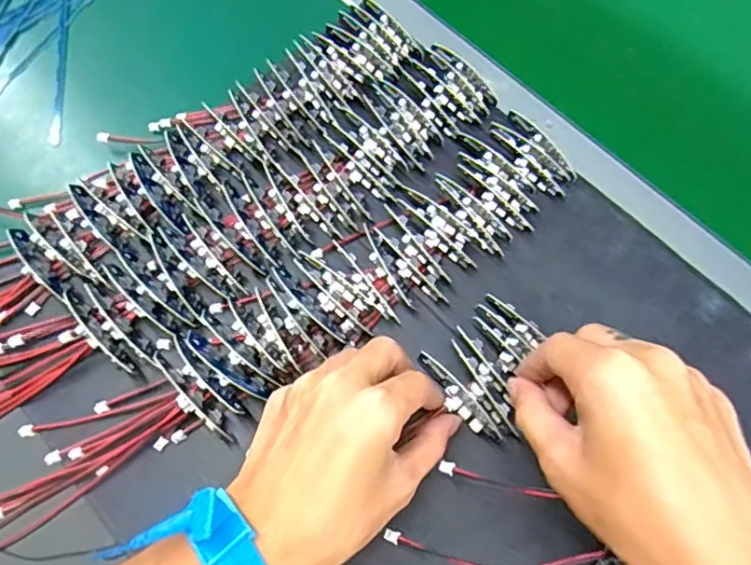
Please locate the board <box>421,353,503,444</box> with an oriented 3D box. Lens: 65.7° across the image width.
[{"bbox_3d":[0.046,0.065,0.325,0.012,0.017,0.061,-38,78,-12],"label":"board"}]

